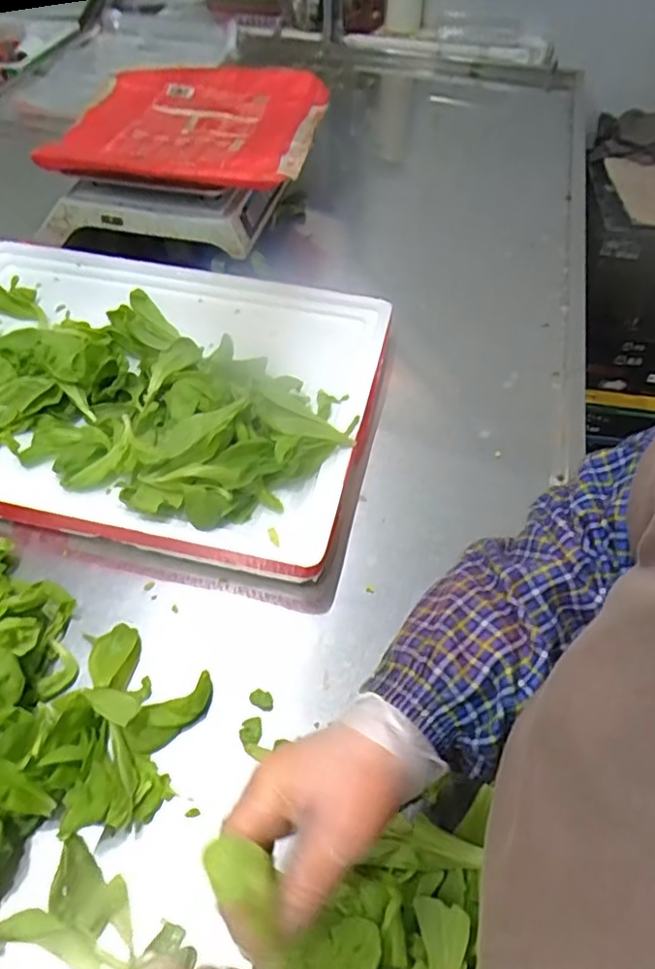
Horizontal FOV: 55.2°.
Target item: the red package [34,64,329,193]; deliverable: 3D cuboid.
[{"bbox_3d":[-0.182,-0.460,0.827,0.353,0.047,0.269,15,56,21],"label":"red package"}]

